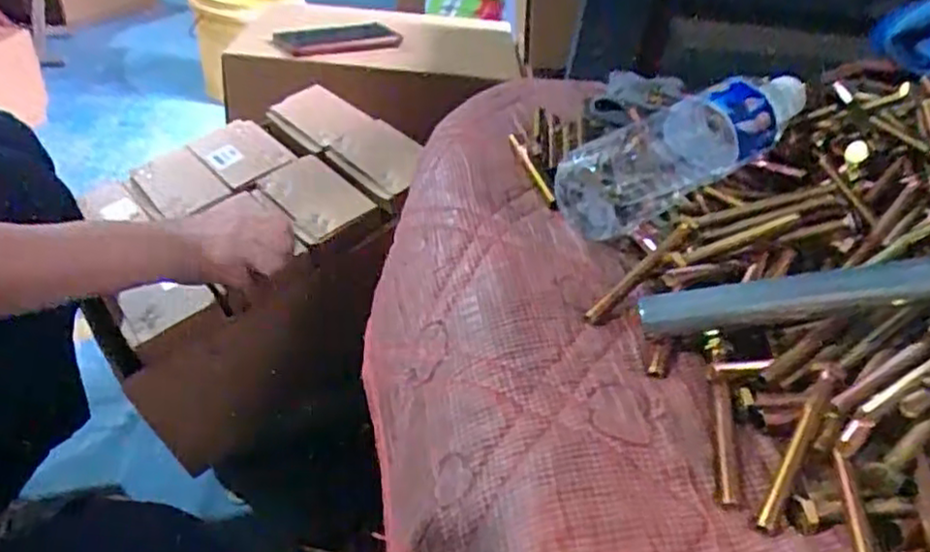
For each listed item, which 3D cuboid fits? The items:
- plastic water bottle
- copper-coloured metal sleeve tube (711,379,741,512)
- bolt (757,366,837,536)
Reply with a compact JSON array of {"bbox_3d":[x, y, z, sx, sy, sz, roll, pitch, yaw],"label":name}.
[{"bbox_3d":[0.168,-0.106,0.500,0.229,0.057,0.066,-24,43,-30],"label":"plastic water bottle"},{"bbox_3d":[0.129,0.081,0.342,0.010,0.008,0.073,12,36,6],"label":"copper-coloured metal sleeve tube"},{"bbox_3d":[0.163,0.081,0.337,0.009,0.014,0.101,23,43,28],"label":"bolt"}]

